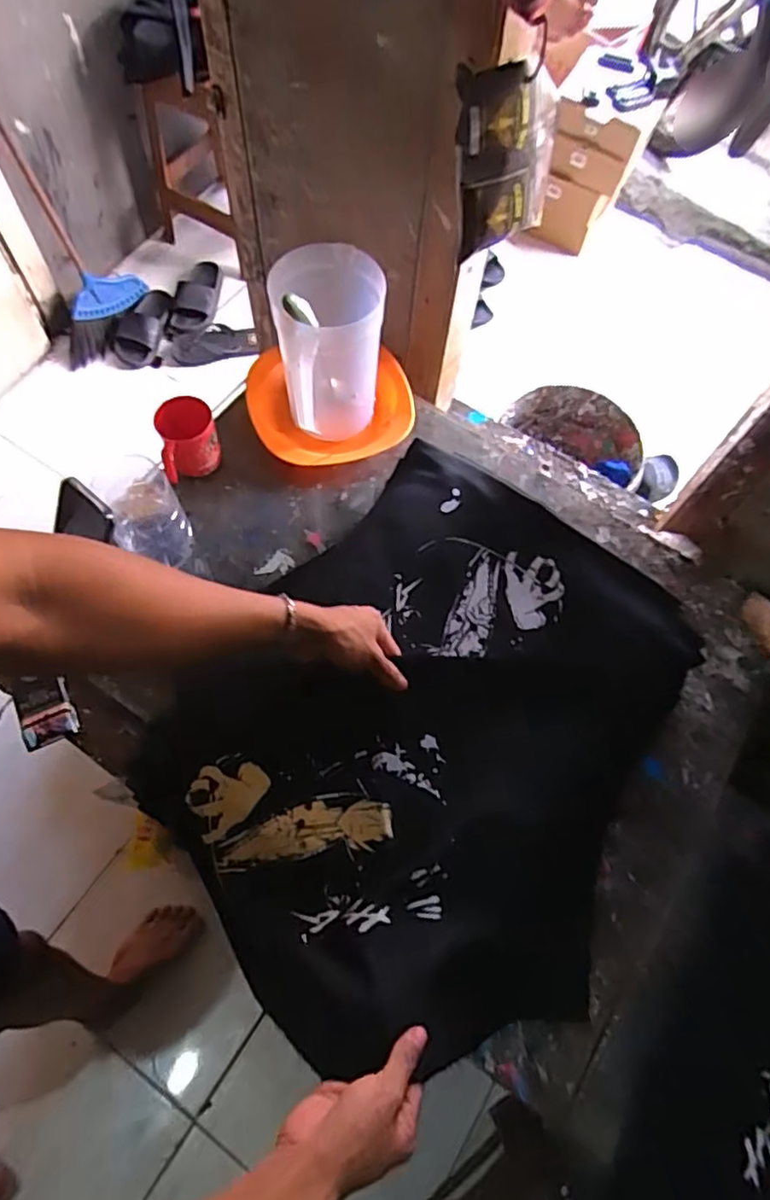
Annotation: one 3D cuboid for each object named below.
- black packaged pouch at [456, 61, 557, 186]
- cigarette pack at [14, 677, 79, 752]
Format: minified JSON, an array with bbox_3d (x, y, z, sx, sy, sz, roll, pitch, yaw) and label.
[{"bbox_3d":[0.133,-0.478,0.634,0.125,0.100,0.040,-25,54,-19],"label":"black packaged pouch"},{"bbox_3d":[-0.379,0.124,0.706,0.055,0.017,0.071,-21,68,-14],"label":"cigarette pack"}]

